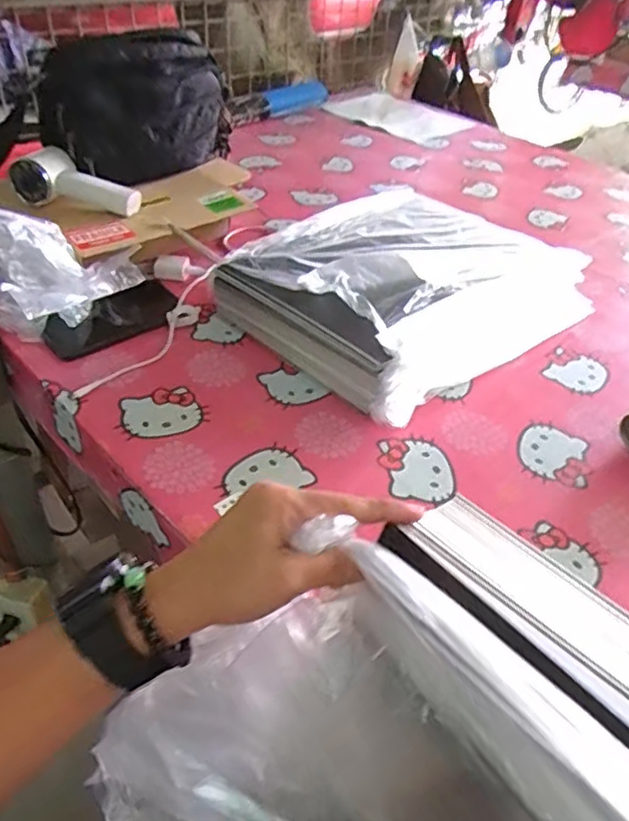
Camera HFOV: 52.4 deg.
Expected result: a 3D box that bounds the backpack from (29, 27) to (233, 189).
[{"bbox_3d":[-0.248,-0.434,0.912,0.281,0.178,0.138,-31,53,-33],"label":"backpack"}]

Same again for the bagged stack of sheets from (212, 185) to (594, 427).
[{"bbox_3d":[0.121,-0.164,0.796,0.392,0.115,0.307,-32,53,-34],"label":"bagged stack of sheets"}]

